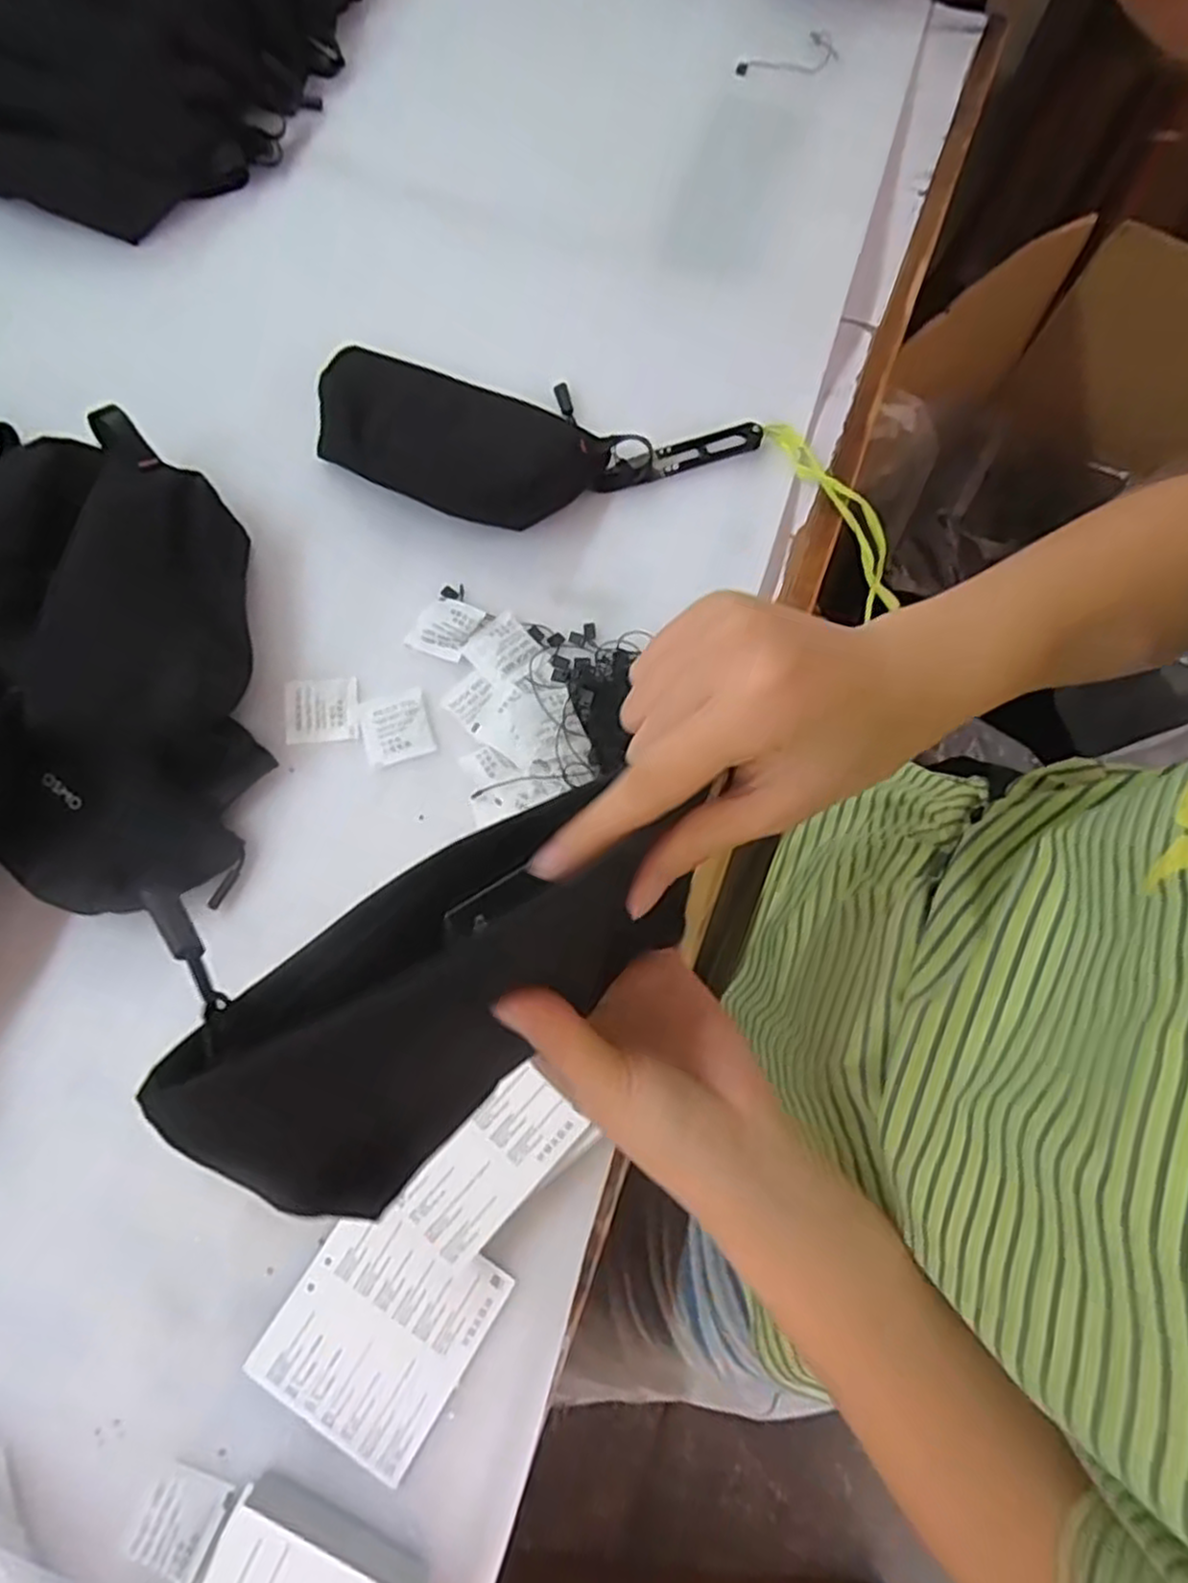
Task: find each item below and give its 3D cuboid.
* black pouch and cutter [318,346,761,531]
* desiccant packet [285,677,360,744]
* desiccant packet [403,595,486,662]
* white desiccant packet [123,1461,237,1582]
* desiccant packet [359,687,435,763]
[{"bbox_3d":[-0.039,-0.221,0.492,0.274,0.018,0.109,7,76,1],"label":"black pouch and cutter"},{"bbox_3d":[-0.162,-0.049,0.456,0.042,0.004,0.039,-5,76,-2],"label":"desiccant packet"},{"bbox_3d":[-0.091,-0.100,0.465,0.036,0.010,0.037,27,77,6],"label":"desiccant packet"},{"bbox_3d":[-0.188,0.332,0.349,0.034,0.004,0.036,25,54,6],"label":"white desiccant packet"},{"bbox_3d":[-0.117,-0.039,0.452,0.039,0.004,0.041,-17,77,-5],"label":"desiccant packet"}]

